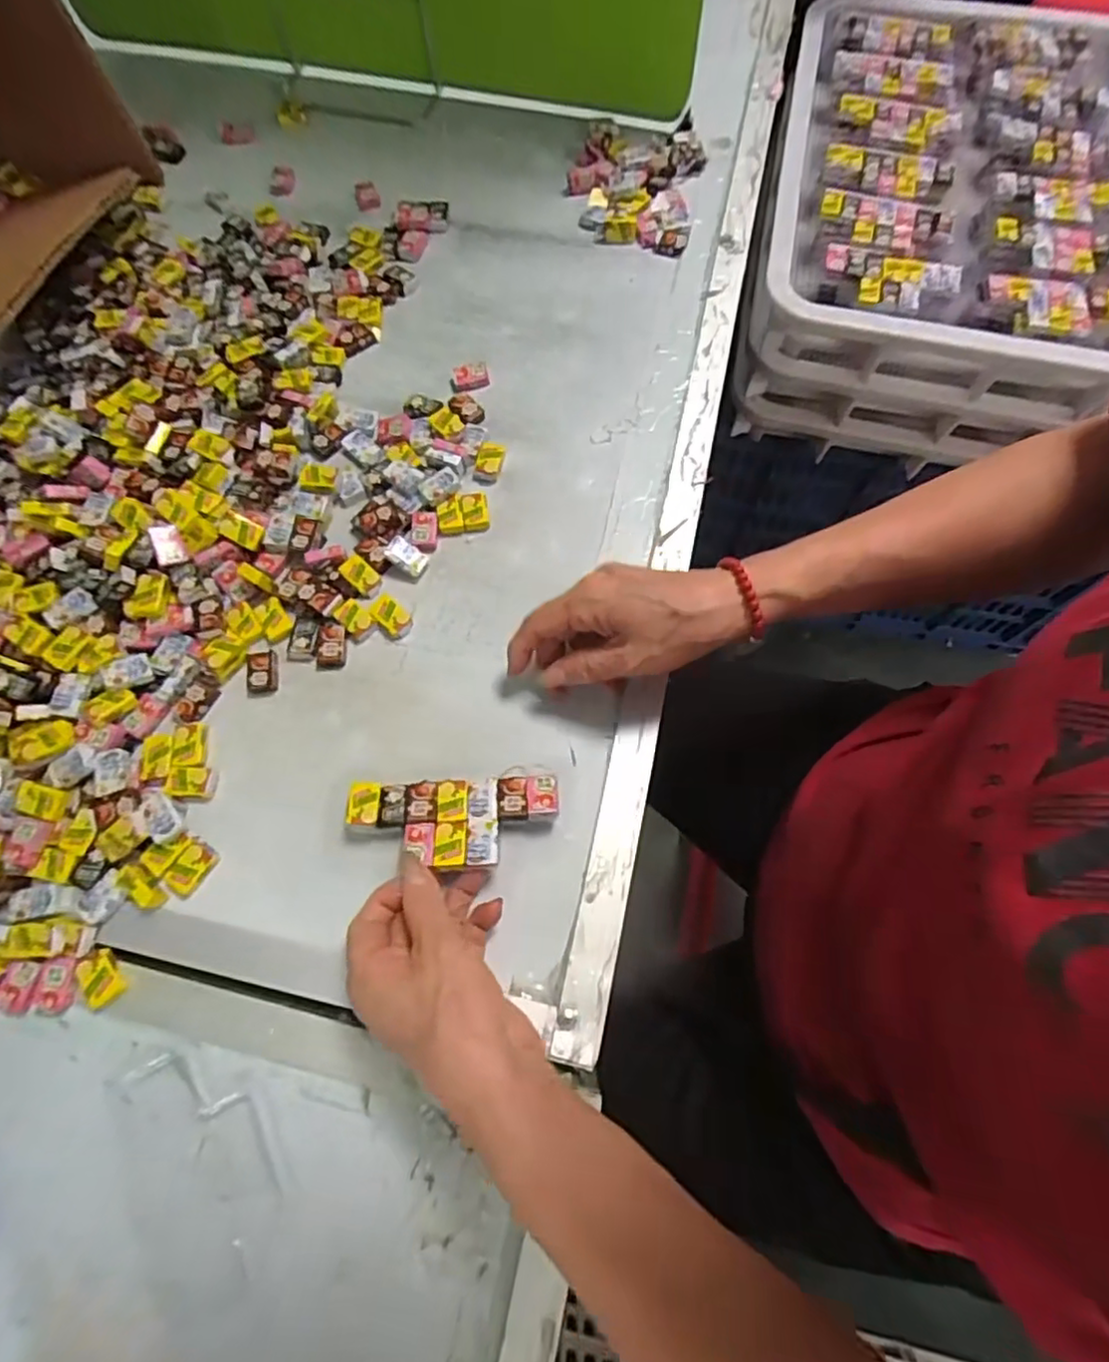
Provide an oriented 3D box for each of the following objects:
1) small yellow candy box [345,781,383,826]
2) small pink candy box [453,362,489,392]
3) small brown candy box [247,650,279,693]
[{"bbox_3d":[-0.107,0.070,0.372,0.017,0.017,0.025,1,70,0],"label":"small yellow candy box"},{"bbox_3d":[-0.061,-0.224,0.483,0.025,0.010,0.020,-10,71,-4],"label":"small pink candy box"},{"bbox_3d":[-0.183,-0.007,0.407,0.018,0.004,0.027,-9,71,-4],"label":"small brown candy box"}]

